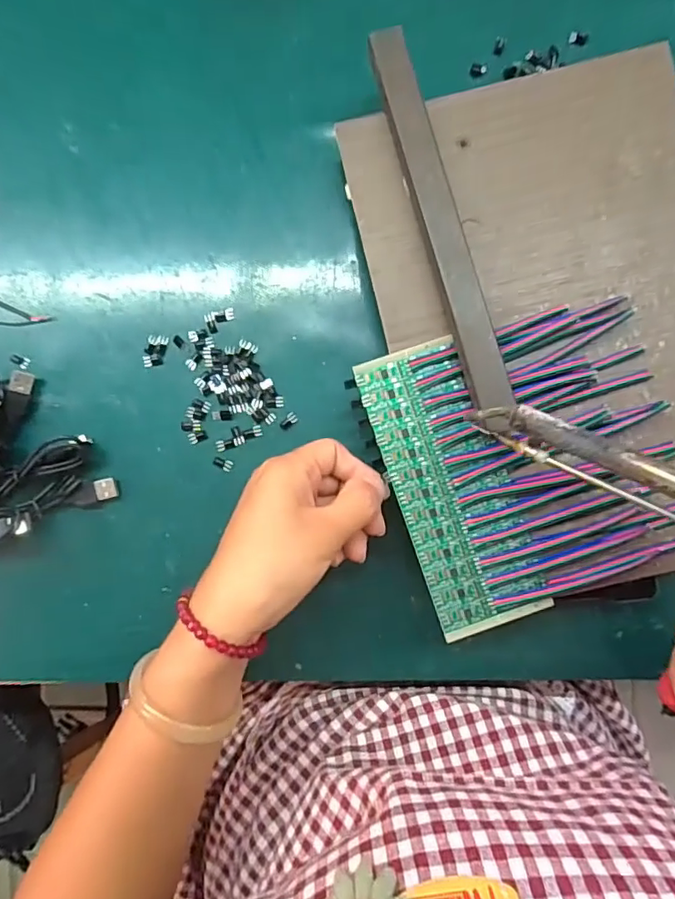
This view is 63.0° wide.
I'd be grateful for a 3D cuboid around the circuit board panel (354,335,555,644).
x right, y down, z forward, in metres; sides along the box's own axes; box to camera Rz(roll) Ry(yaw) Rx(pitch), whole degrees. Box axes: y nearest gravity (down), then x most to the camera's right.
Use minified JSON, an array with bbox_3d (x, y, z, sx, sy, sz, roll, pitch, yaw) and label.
[{"bbox_3d":[0.066,0.021,0.317,0.065,0.006,0.164,-19,89,2],"label":"circuit board panel"}]

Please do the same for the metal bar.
[{"bbox_3d":[0.058,-0.130,0.312,0.022,0.022,0.221,-16,89,2],"label":"metal bar"}]

